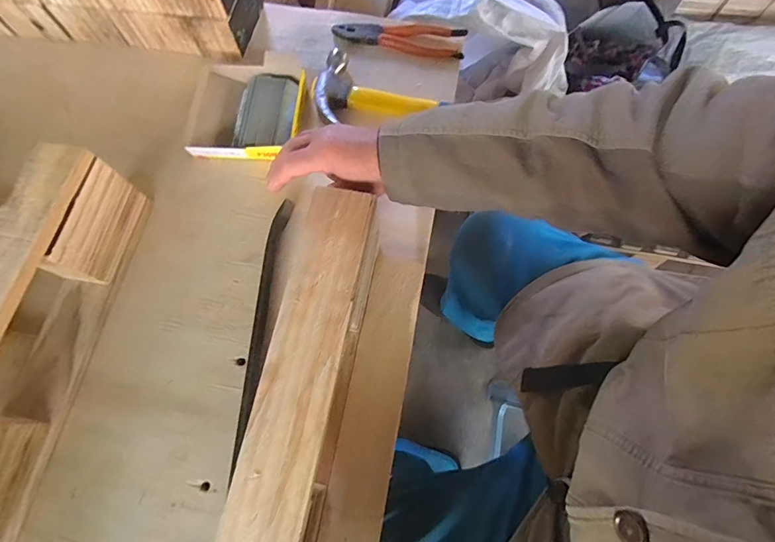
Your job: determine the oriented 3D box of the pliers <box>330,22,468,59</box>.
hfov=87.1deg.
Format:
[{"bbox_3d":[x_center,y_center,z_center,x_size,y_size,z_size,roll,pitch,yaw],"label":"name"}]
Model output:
[{"bbox_3d":[0.017,-0.346,0.605,0.191,0.019,0.048,7,70,4],"label":"pliers"}]

